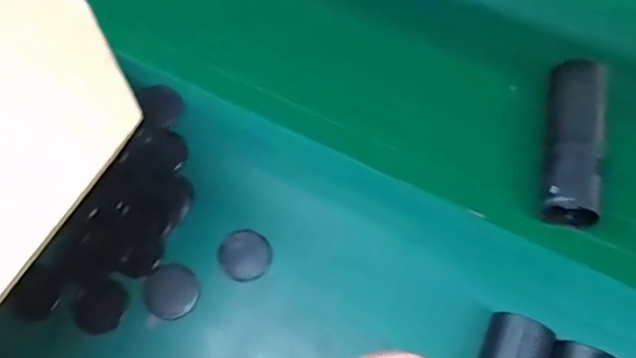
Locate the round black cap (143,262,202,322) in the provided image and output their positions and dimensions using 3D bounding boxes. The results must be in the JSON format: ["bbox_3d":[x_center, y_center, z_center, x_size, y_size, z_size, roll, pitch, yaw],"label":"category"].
[{"bbox_3d":[-0.139,0.107,0.557,0.051,0.006,0.052,-1,67,2],"label":"round black cap"}]

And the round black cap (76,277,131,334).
[{"bbox_3d":[-0.202,0.120,0.551,0.043,0.006,0.050,25,70,13],"label":"round black cap"}]

